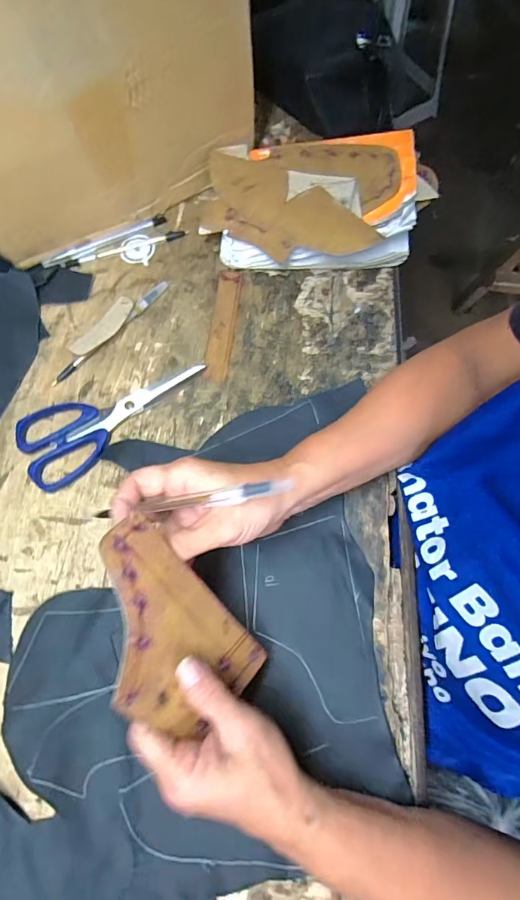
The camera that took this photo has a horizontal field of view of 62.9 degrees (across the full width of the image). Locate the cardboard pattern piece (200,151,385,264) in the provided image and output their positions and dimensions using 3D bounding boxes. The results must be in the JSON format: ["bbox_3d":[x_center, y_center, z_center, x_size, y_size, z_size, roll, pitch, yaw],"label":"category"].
[{"bbox_3d":[0.022,-0.242,0.436,0.195,0.009,0.081,30,90,15],"label":"cardboard pattern piece"}]

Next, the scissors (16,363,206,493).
[{"bbox_3d":[-0.143,-0.040,0.412,0.185,0.010,0.079,-35,73,-10],"label":"scissors"}]

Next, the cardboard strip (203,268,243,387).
[{"bbox_3d":[-0.039,-0.131,0.443,0.025,0.004,0.132,6,70,4],"label":"cardboard strip"}]

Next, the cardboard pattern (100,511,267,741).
[{"bbox_3d":[-0.055,0.113,0.255,0.141,0.004,0.081,57,47,-19],"label":"cardboard pattern"}]

